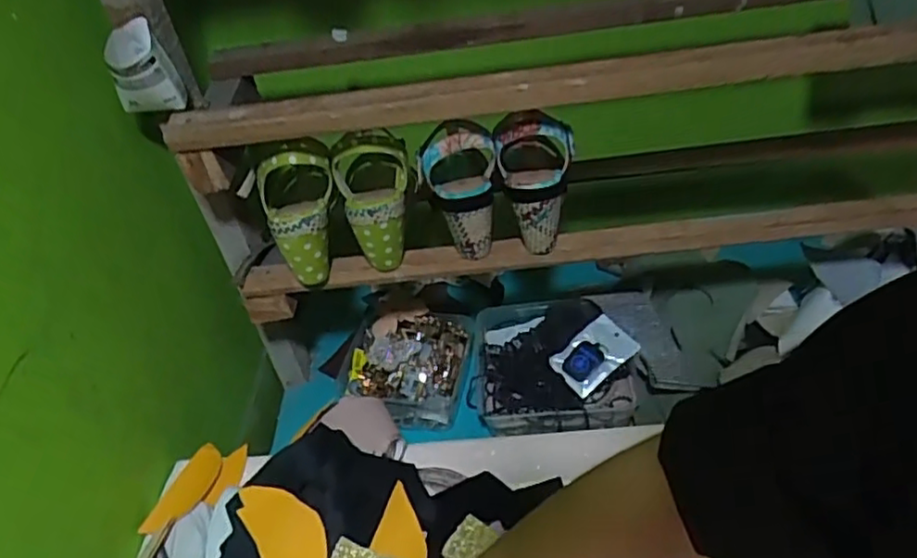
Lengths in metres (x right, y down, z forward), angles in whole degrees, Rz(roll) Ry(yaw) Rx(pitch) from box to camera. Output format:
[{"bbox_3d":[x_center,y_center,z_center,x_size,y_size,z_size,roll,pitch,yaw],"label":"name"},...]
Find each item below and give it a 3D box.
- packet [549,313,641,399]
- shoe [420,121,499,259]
[{"bbox_3d":[0.172,0.096,0.822,0.094,0.020,0.068,-39,57,-4],"label":"packet"},{"bbox_3d":[0.008,-0.091,0.681,0.075,0.144,0.075,-13,12,-13],"label":"shoe"}]

